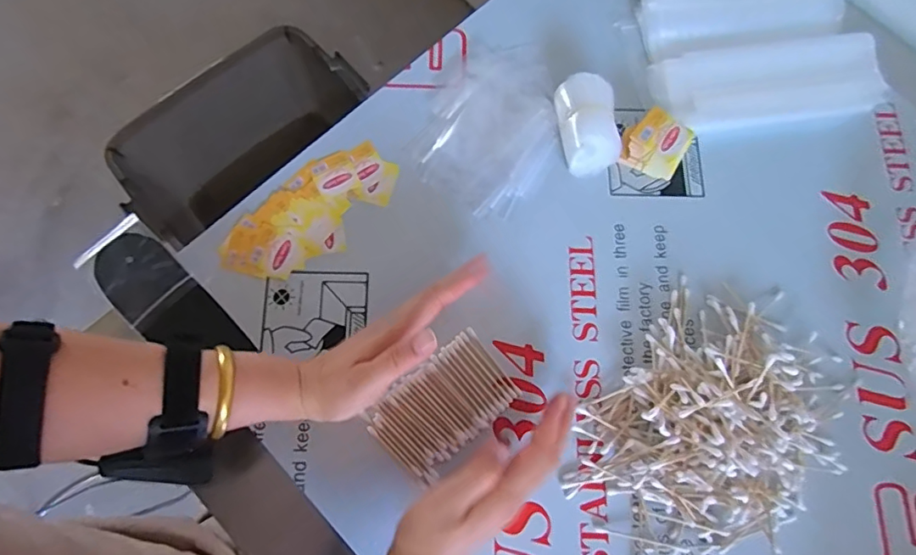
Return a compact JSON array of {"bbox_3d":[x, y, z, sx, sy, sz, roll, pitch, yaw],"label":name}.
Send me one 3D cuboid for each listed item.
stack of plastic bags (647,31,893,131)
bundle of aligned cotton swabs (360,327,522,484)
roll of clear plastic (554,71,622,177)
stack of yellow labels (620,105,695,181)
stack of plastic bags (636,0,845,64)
[{"bbox_3d":[0.300,-0.190,0.515,0.218,0.016,0.081,-8,76,-3],"label":"stack of plastic bags"},{"bbox_3d":[-0.012,0.107,0.444,0.115,0.005,0.073,-41,80,-10],"label":"bundle of aligned cotton swabs"},{"bbox_3d":[0.120,-0.142,0.493,0.053,0.036,0.083,-12,76,-4],"label":"roll of clear plastic"},{"bbox_3d":[0.183,-0.123,0.490,0.058,0.039,0.046,30,77,7],"label":"stack of yellow labels"},{"bbox_3d":[0.288,-0.270,0.538,0.202,0.025,0.075,-10,76,-3],"label":"stack of plastic bags"}]

